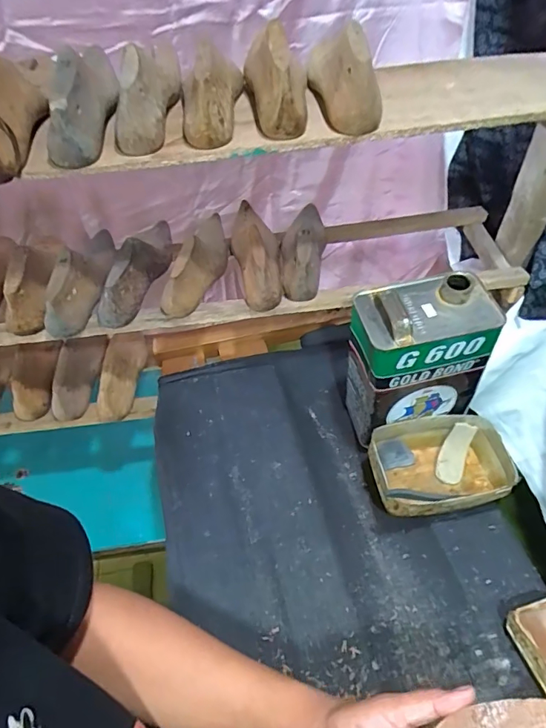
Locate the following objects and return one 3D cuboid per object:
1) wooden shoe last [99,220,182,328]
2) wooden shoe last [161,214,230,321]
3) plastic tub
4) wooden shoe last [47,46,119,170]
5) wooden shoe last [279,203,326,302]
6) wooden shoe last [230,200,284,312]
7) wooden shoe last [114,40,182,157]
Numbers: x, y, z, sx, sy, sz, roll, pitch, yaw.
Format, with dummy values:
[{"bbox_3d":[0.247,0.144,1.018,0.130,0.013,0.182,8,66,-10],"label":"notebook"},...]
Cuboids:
[{"bbox_3d":[-0.200,-0.156,0.705,0.056,0.070,0.232,5,49,6],"label":"wooden shoe last"},{"bbox_3d":[-0.110,-0.175,0.727,0.060,0.070,0.243,7,49,8],"label":"wooden shoe last"},{"bbox_3d":[0.235,0.146,0.659,0.193,0.072,0.127,-8,48,-5],"label":"plastic tub"},{"bbox_3d":[-0.213,-0.298,0.531,0.056,0.076,0.169,-2,48,0],"label":"wooden shoe last"},{"bbox_3d":[0.046,-0.199,0.740,0.071,0.069,0.221,4,48,5],"label":"wooden shoe last"},{"bbox_3d":[-0.029,-0.191,0.737,0.075,0.072,0.251,-4,48,-2],"label":"wooden shoe last"},{"bbox_3d":[-0.145,-0.314,0.533,0.053,0.074,0.167,0,48,2],"label":"wooden shoe last"}]

